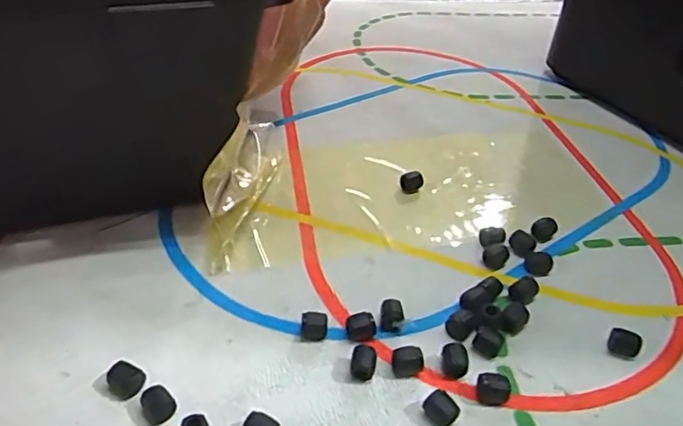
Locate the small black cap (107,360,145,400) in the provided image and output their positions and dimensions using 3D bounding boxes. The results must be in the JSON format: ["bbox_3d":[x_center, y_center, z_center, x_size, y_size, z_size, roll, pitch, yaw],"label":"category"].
[{"bbox_3d":[-0.043,0.033,0.113,0.006,0.005,0.005,-17,45,-26],"label":"small black cap"}]

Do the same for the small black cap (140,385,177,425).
[{"bbox_3d":[-0.036,0.037,0.110,0.006,0.004,0.006,4,40,-3],"label":"small black cap"}]

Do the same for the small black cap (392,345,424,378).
[{"bbox_3d":[0.014,0.032,0.120,0.006,0.005,0.005,-11,43,-20],"label":"small black cap"}]

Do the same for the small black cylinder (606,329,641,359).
[{"bbox_3d":[0.064,0.030,0.129,0.007,0.004,0.005,16,41,11],"label":"small black cylinder"}]

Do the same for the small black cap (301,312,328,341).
[{"bbox_3d":[-0.006,0.025,0.127,0.006,0.005,0.005,-1,40,-9],"label":"small black cap"}]

